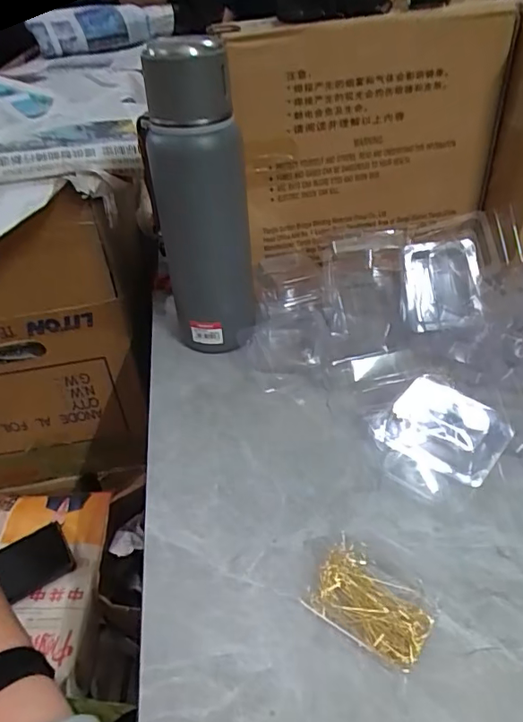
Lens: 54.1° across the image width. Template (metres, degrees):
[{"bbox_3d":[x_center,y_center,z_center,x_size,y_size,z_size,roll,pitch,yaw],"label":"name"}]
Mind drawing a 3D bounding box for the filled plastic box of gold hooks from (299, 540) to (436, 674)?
[{"bbox_3d":[0.068,0.149,0.317,0.073,0.014,0.049,23,46,29],"label":"filled plastic box of gold hooks"}]

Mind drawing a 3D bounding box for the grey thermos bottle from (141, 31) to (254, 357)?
[{"bbox_3d":[-0.055,-0.134,0.473,0.083,0.274,0.068,-7,40,-3],"label":"grey thermos bottle"}]

